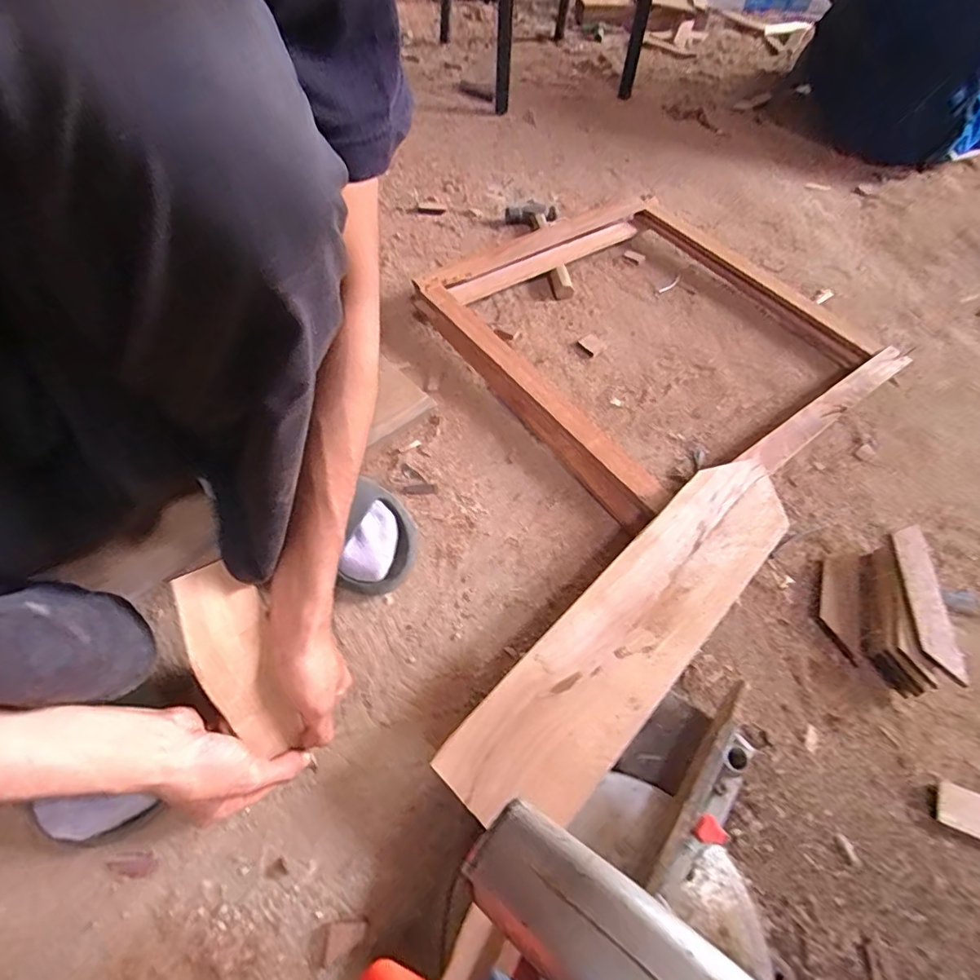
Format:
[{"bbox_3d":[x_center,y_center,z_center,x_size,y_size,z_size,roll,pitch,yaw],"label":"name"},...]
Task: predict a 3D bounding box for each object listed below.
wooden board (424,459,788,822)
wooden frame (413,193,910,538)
[{"bbox_3d":[0.145,0.119,0.494,0.111,0.015,0.443,40,62,22],"label":"wooden board"},{"bbox_3d":[0.236,-0.251,0.780,0.535,0.061,0.558,-30,62,-21],"label":"wooden frame"}]

